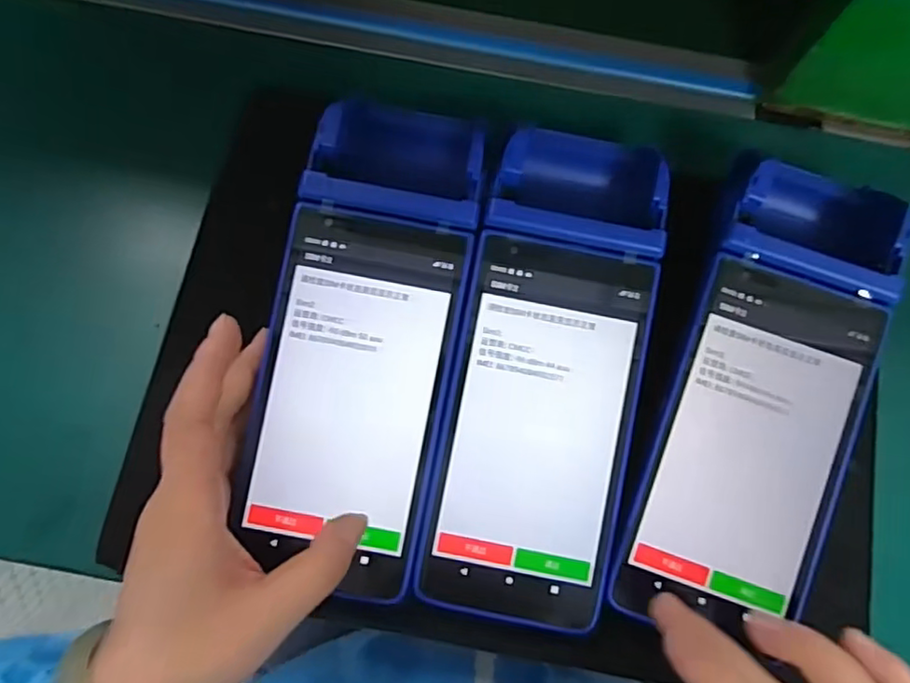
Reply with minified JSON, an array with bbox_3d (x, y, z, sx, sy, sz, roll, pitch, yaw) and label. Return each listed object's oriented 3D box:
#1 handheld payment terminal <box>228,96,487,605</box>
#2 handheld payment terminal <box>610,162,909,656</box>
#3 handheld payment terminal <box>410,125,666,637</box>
[{"bbox_3d":[-0.039,0.001,0.282,0.079,0.035,0.214,9,85,1],"label":"handheld payment terminal"},{"bbox_3d":[0.138,0.019,0.286,0.083,0.053,0.217,24,81,5],"label":"handheld payment terminal"},{"bbox_3d":[0.041,0.010,0.271,0.079,0.035,0.211,11,76,2],"label":"handheld payment terminal"}]

